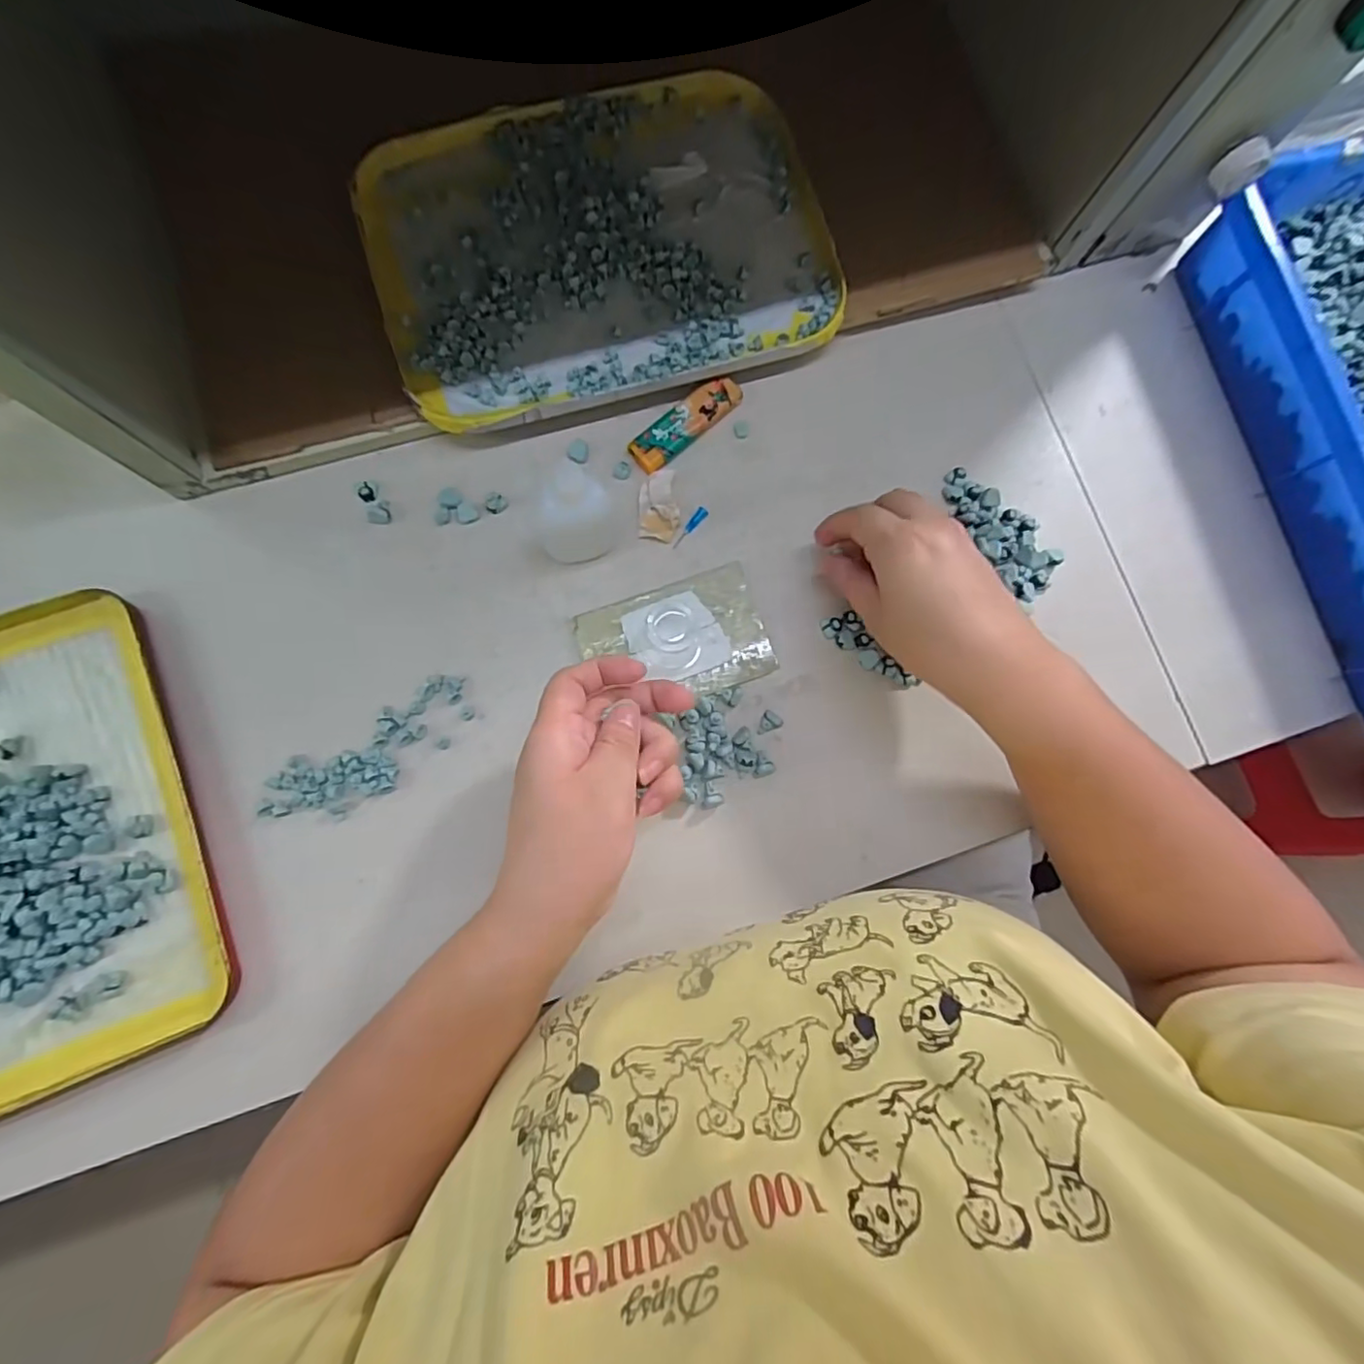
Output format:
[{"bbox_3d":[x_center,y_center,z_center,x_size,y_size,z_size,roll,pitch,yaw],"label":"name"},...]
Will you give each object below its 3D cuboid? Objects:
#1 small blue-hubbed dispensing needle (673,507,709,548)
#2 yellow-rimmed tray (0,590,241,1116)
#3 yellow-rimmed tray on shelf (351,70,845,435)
[{"bbox_3d":[0.004,-0.093,0.363,0.006,0.004,0.031,41,81,1],"label":"small blue-hubbed dispensing needle"},{"bbox_3d":[-0.371,0.095,0.309,0.233,0.031,0.239,-20,85,-7],"label":"yellow-rimmed tray"},{"bbox_3d":[-0.051,-0.273,0.373,0.268,0.016,0.210,-18,84,-7],"label":"yellow-rimmed tray on shelf"}]

